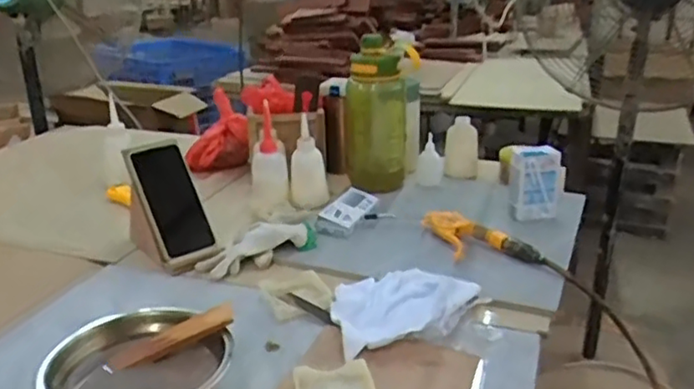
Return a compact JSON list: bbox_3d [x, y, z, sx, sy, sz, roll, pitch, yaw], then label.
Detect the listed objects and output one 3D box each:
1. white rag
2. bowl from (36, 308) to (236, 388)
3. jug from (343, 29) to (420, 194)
[{"bbox_3d":[0.070,0.124,0.777,0.180,0.028,0.163,-6,22,-13],"label":"white rag"},{"bbox_3d":[-0.200,0.179,0.629,0.167,0.073,0.167,-1,21,0],"label":"bowl"},{"bbox_3d":[0.054,-0.139,1.127,0.117,0.240,0.101,-2,21,-2],"label":"jug"}]

